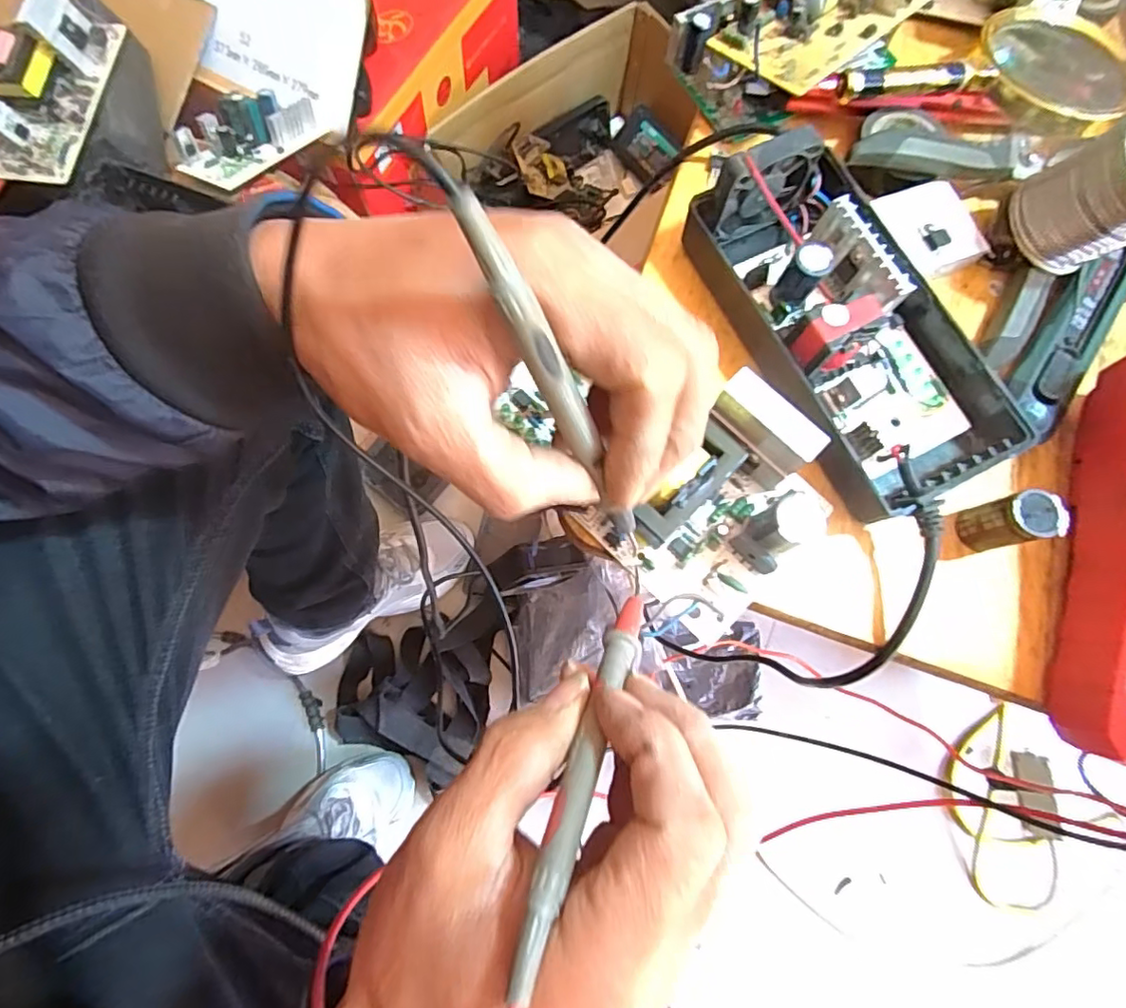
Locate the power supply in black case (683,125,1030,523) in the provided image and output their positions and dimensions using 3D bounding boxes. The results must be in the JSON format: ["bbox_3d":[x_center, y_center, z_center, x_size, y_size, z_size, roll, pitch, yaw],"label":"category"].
[{"bbox_3d":[0.139,-0.086,0.281,0.096,0.055,0.177,-24,77,-8],"label":"power supply in black case"}]

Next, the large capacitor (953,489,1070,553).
[{"bbox_3d":[0.200,0.009,0.265,0.023,0.037,0.021,1,75,-2],"label":"large capacitor"}]

